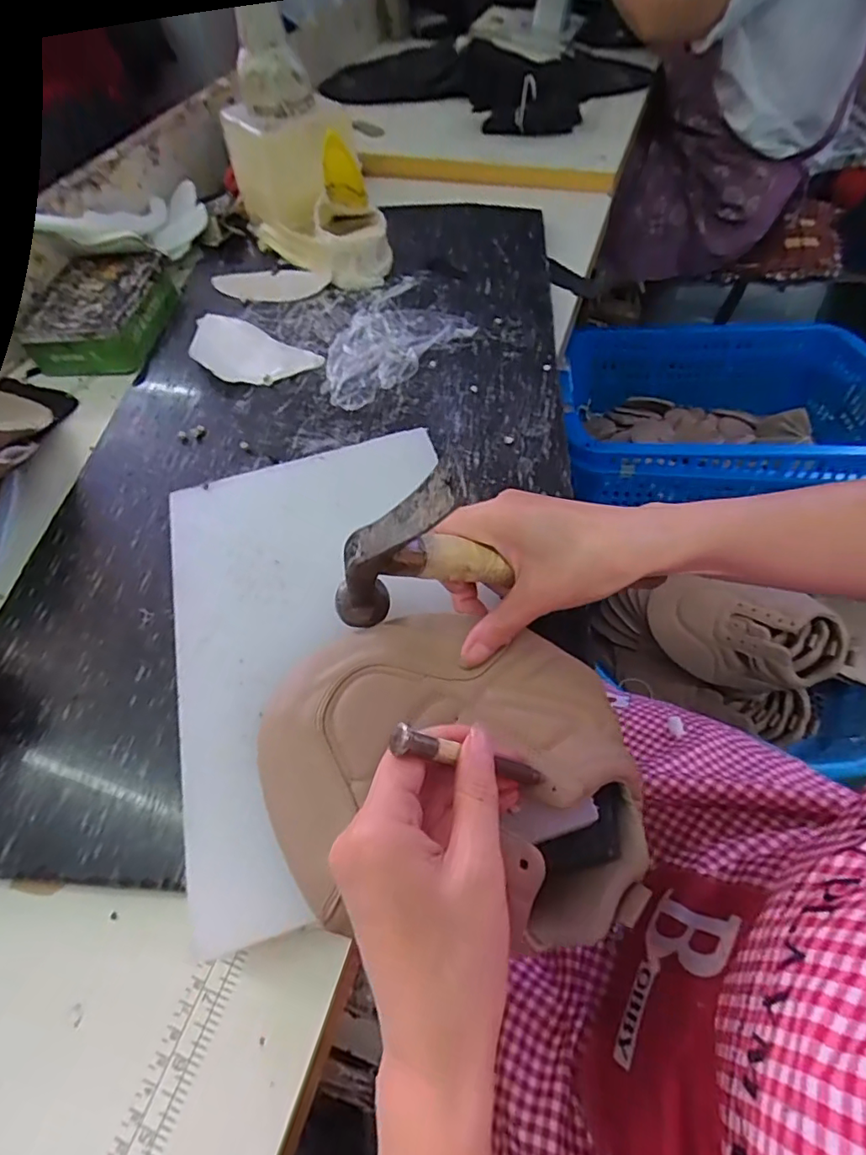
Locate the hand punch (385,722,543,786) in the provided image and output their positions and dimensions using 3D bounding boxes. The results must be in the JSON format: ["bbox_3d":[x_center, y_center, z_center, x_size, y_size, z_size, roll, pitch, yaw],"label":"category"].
[{"bbox_3d":[0.018,0.081,0.244,0.086,0.008,0.011,27,54,-29],"label":"hand punch"}]

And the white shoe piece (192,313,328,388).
[{"bbox_3d":[-0.183,-0.215,0.518,0.147,0.007,0.075,29,64,19],"label":"white shoe piece"}]

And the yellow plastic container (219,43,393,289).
[{"bbox_3d":[-0.124,-0.405,0.545,0.087,0.159,0.196,-34,63,-17],"label":"yellow plastic container"}]

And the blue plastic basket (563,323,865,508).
[{"bbox_3d":[0.480,-0.287,0.954,0.505,0.217,0.381,2,56,5],"label":"blue plastic basket"}]

